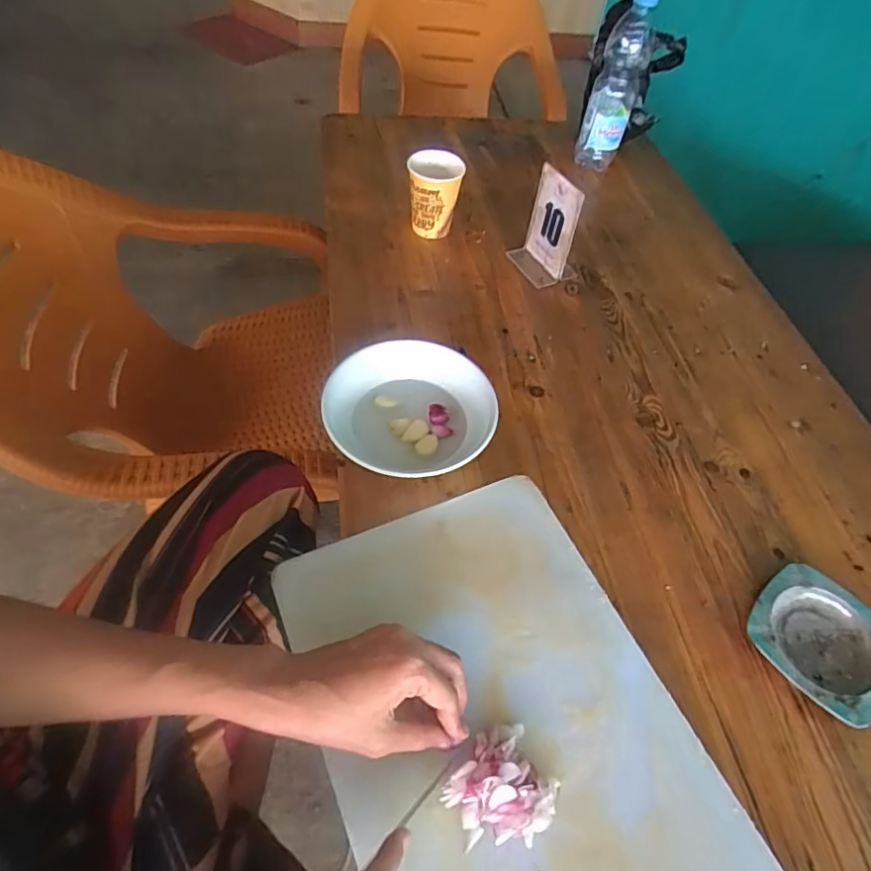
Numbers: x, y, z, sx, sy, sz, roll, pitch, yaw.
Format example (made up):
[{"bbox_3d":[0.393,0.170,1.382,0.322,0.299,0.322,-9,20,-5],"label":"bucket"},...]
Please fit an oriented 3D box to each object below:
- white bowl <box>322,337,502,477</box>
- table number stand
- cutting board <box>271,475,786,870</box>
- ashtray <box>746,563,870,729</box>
[{"bbox_3d":[-0.024,-0.013,0.528,0.153,0.062,0.150,3,54,-3],"label":"white bowl"},{"bbox_3d":[0.142,-0.260,0.688,0.049,0.122,0.076,-28,61,-23],"label":"table number stand"},{"bbox_3d":[0.060,0.220,0.386,0.248,0.011,0.388,-18,57,-18],"label":"cutting board"},{"bbox_3d":[0.315,0.165,0.450,0.104,0.016,0.103,-34,64,-26],"label":"ashtray"}]

